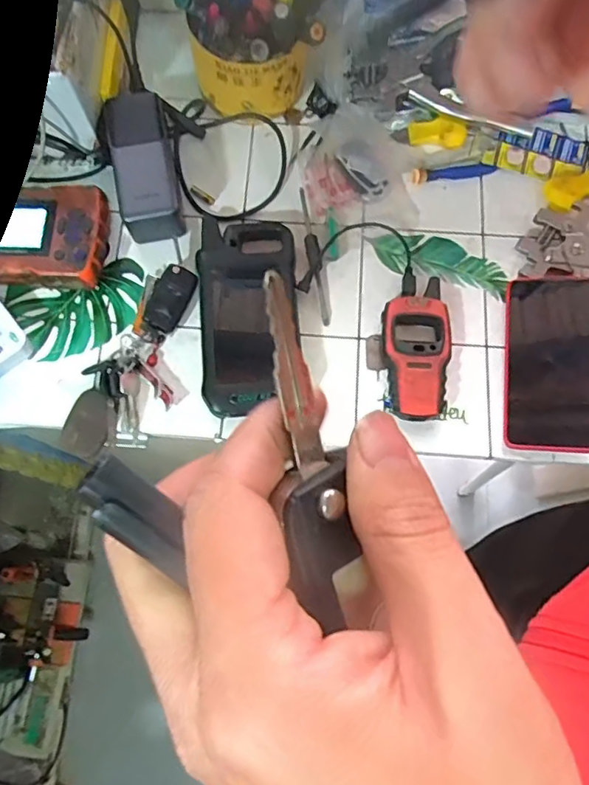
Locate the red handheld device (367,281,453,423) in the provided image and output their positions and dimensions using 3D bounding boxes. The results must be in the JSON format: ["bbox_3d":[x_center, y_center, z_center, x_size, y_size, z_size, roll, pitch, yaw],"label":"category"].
[{"bbox_3d":[0.103,-0.037,0.496,0.068,0.024,0.123,3,75,0],"label":"red handheld device"}]

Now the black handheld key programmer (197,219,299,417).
[{"bbox_3d":[-0.042,-0.073,0.503,0.085,0.024,0.185,-3,75,-2],"label":"black handheld key programmer"}]

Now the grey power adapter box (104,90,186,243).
[{"bbox_3d":[-0.144,-0.210,0.519,0.065,0.054,0.120,-11,75,-4],"label":"grey power adapter box"}]

